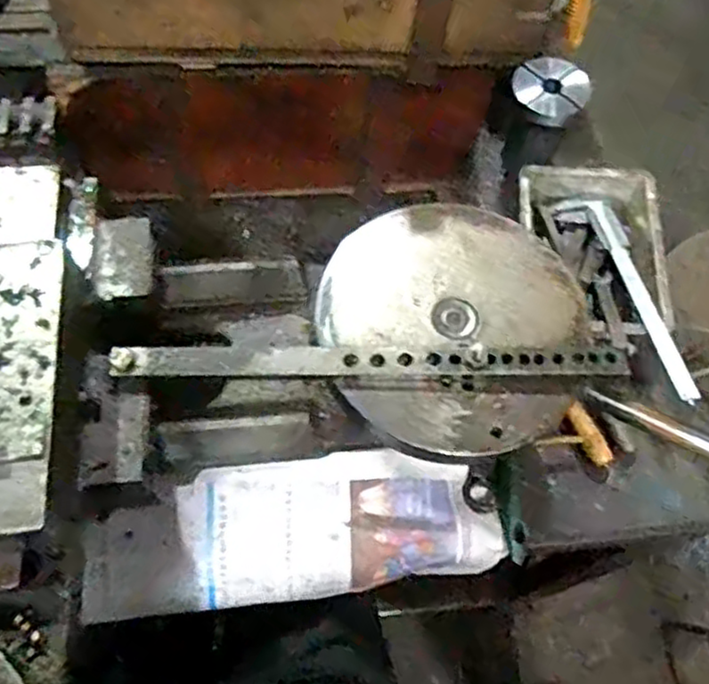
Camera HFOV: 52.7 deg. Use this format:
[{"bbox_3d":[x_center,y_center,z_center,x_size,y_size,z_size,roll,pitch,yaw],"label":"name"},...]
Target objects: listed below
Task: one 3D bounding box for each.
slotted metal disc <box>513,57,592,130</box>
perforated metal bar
[{"bbox_3d":[0.181,-0.234,0.659,0.066,0.053,0.010,39,25,-6],"label":"slotted metal disc"},{"bbox_3d":[0.012,0.013,0.463,0.324,0.013,0.021,1,63,-3],"label":"perforated metal bar"}]

